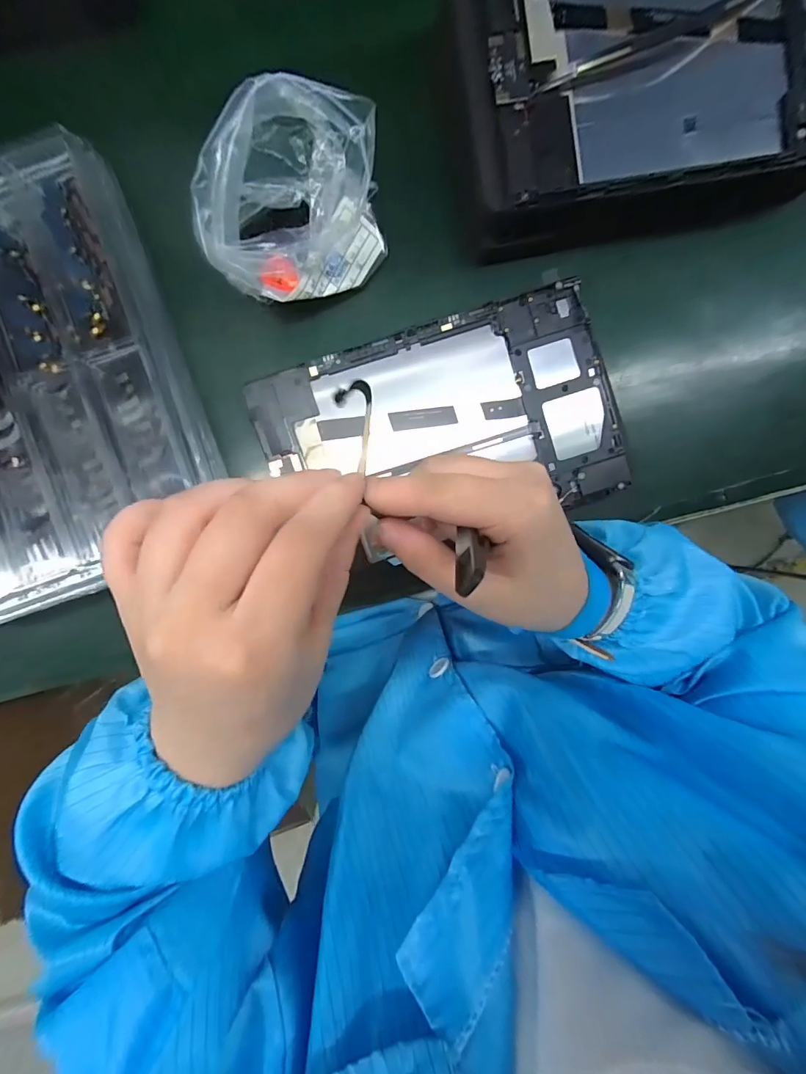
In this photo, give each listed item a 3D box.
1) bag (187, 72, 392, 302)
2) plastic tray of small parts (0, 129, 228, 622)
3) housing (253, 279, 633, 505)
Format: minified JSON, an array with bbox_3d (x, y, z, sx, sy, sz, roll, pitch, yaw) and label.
[{"bbox_3d":[-0.072,-0.210,0.260,0.116,0.049,0.100,-11,93,-2],"label":"bag"},{"bbox_3d":[-0.260,-0.093,0.275,0.225,0.033,0.273,-17,93,-1],"label":"plastic tray of small parts"},{"bbox_3d":[0.028,-0.072,0.289,0.236,0.012,0.142,-18,93,-1],"label":"housing"}]

